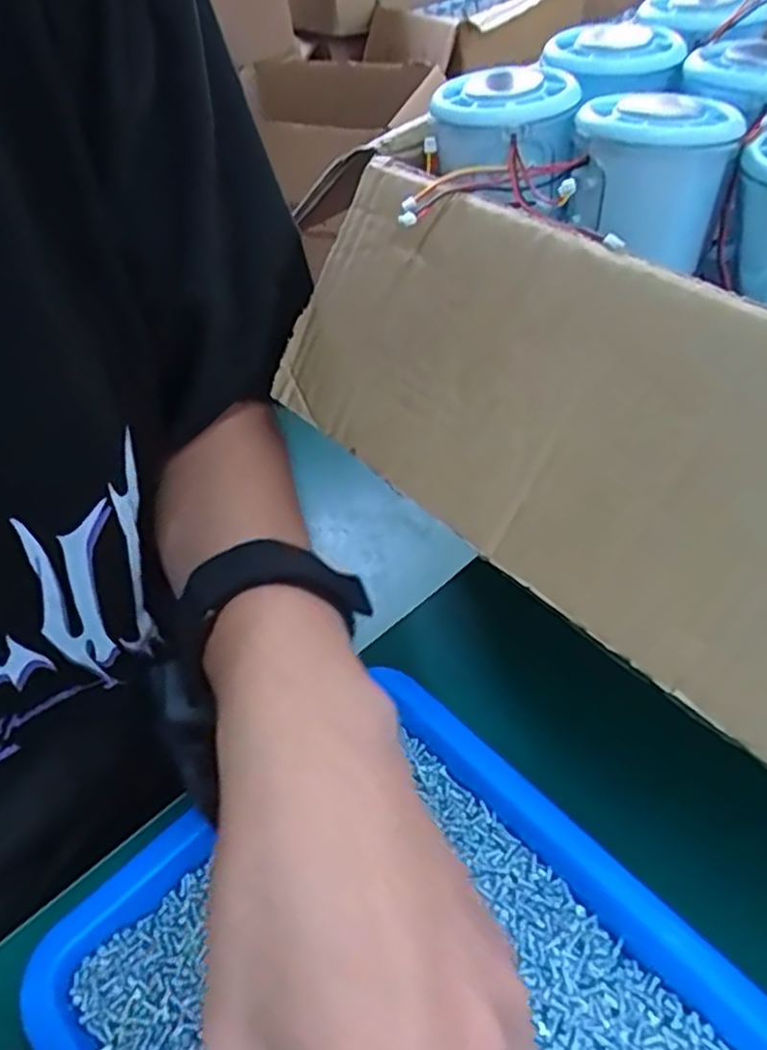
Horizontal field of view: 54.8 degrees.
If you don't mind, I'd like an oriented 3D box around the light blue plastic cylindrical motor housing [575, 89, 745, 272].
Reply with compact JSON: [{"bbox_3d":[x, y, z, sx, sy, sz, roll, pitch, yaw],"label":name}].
[{"bbox_3d":[0.096,-0.129,0.274,0.051,0.051,0.051,-14,50,-6],"label":"light blue plastic cylindrical motor housing"}]

